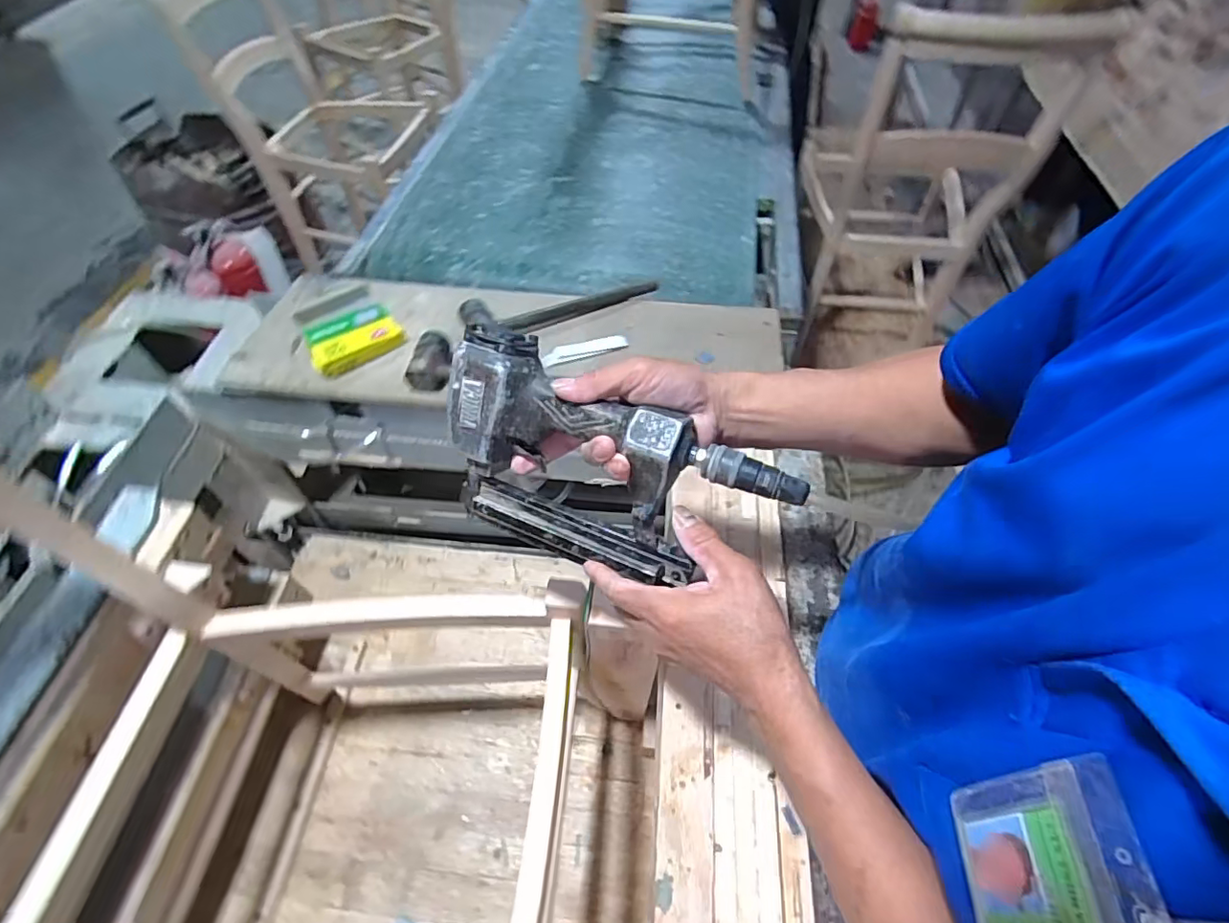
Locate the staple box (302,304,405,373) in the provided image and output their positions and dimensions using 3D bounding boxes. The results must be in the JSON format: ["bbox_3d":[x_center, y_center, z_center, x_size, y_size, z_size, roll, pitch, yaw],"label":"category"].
[{"bbox_3d":[-0.392,-0.186,0.851,0.063,0.053,0.137,37,62,23],"label":"staple box"}]

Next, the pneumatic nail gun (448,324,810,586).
[{"bbox_3d":[-0.011,0.010,0.464,0.278,0.160,0.075,27,28,9],"label":"pneumatic nail gun"}]

